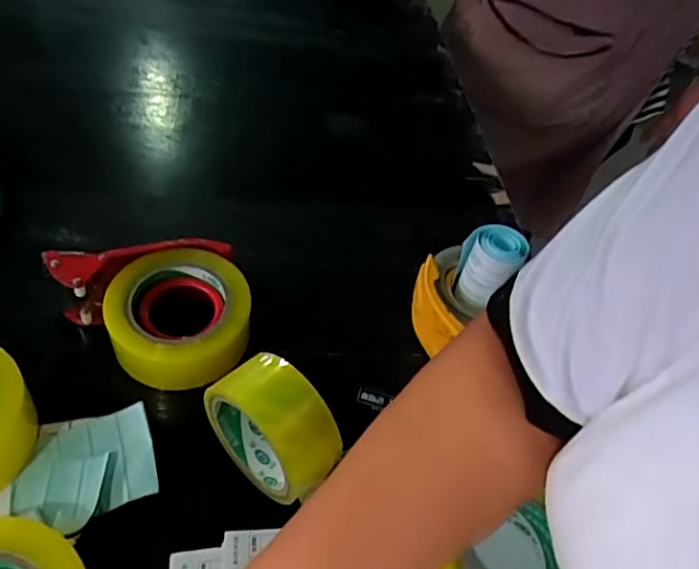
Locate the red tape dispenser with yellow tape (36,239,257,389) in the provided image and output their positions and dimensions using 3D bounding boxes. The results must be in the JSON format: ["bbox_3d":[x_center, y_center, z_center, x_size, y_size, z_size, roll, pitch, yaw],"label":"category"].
[{"bbox_3d":[-0.166,0.025,0.531,0.157,0.060,0.130,-14,52,-23],"label":"red tape dispenser with yellow tape"}]

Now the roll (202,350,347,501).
[{"bbox_3d":[-0.057,0.111,0.449,0.102,0.112,0.050,39,54,23],"label":"roll"}]

